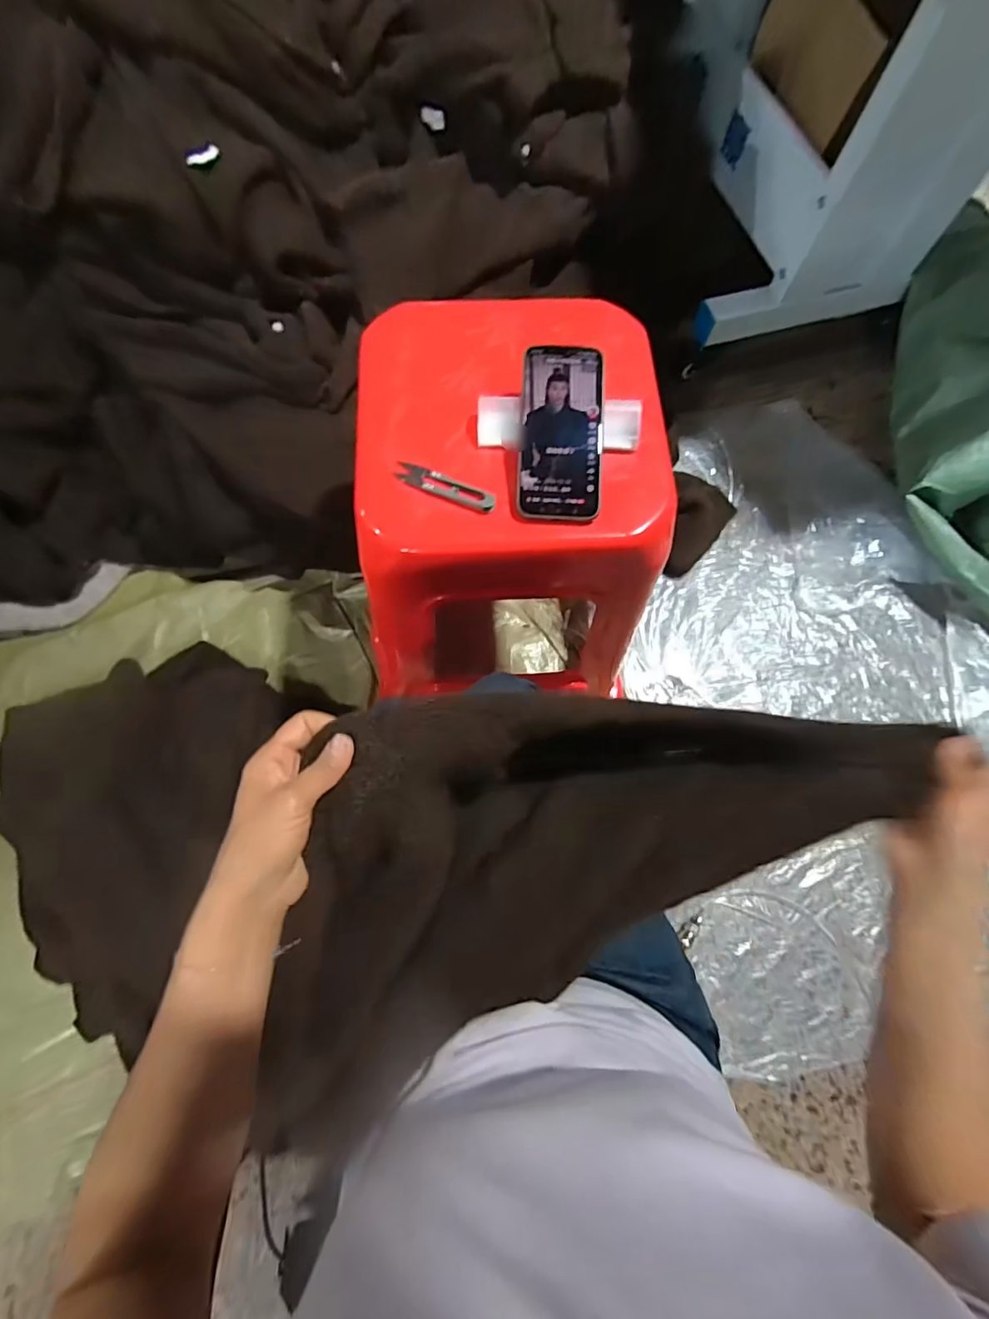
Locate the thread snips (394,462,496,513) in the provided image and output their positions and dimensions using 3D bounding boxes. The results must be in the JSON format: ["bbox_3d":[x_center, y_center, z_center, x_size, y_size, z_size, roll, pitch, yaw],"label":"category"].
[{"bbox_3d":[-0.045,-0.158,0.477,0.097,0.009,0.029,24,74,5],"label":"thread snips"}]

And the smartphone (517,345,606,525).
[{"bbox_3d":[0.061,-0.206,0.469,0.075,0.008,0.159,3,87,-2],"label":"smartphone"}]

